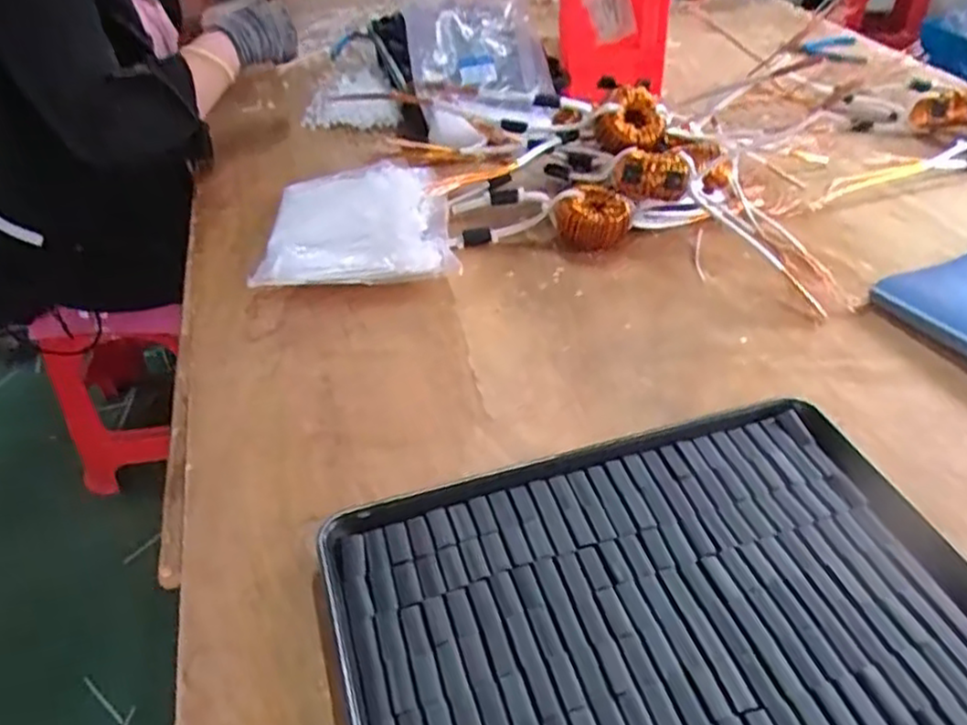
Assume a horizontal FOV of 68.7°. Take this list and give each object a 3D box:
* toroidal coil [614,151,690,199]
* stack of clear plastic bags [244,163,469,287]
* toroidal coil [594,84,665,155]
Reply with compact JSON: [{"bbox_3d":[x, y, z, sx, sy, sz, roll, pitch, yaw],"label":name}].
[{"bbox_3d":[0.180,-0.204,0.766,0.061,0.039,0.063,-1,41,0],"label":"toroidal coil"},{"bbox_3d":[-0.142,-0.168,0.798,0.208,0.072,0.212,-5,41,-4],"label":"stack of clear plastic bags"},{"bbox_3d":[0.170,-0.279,0.820,0.074,0.035,0.076,-44,89,-4],"label":"toroidal coil"}]

